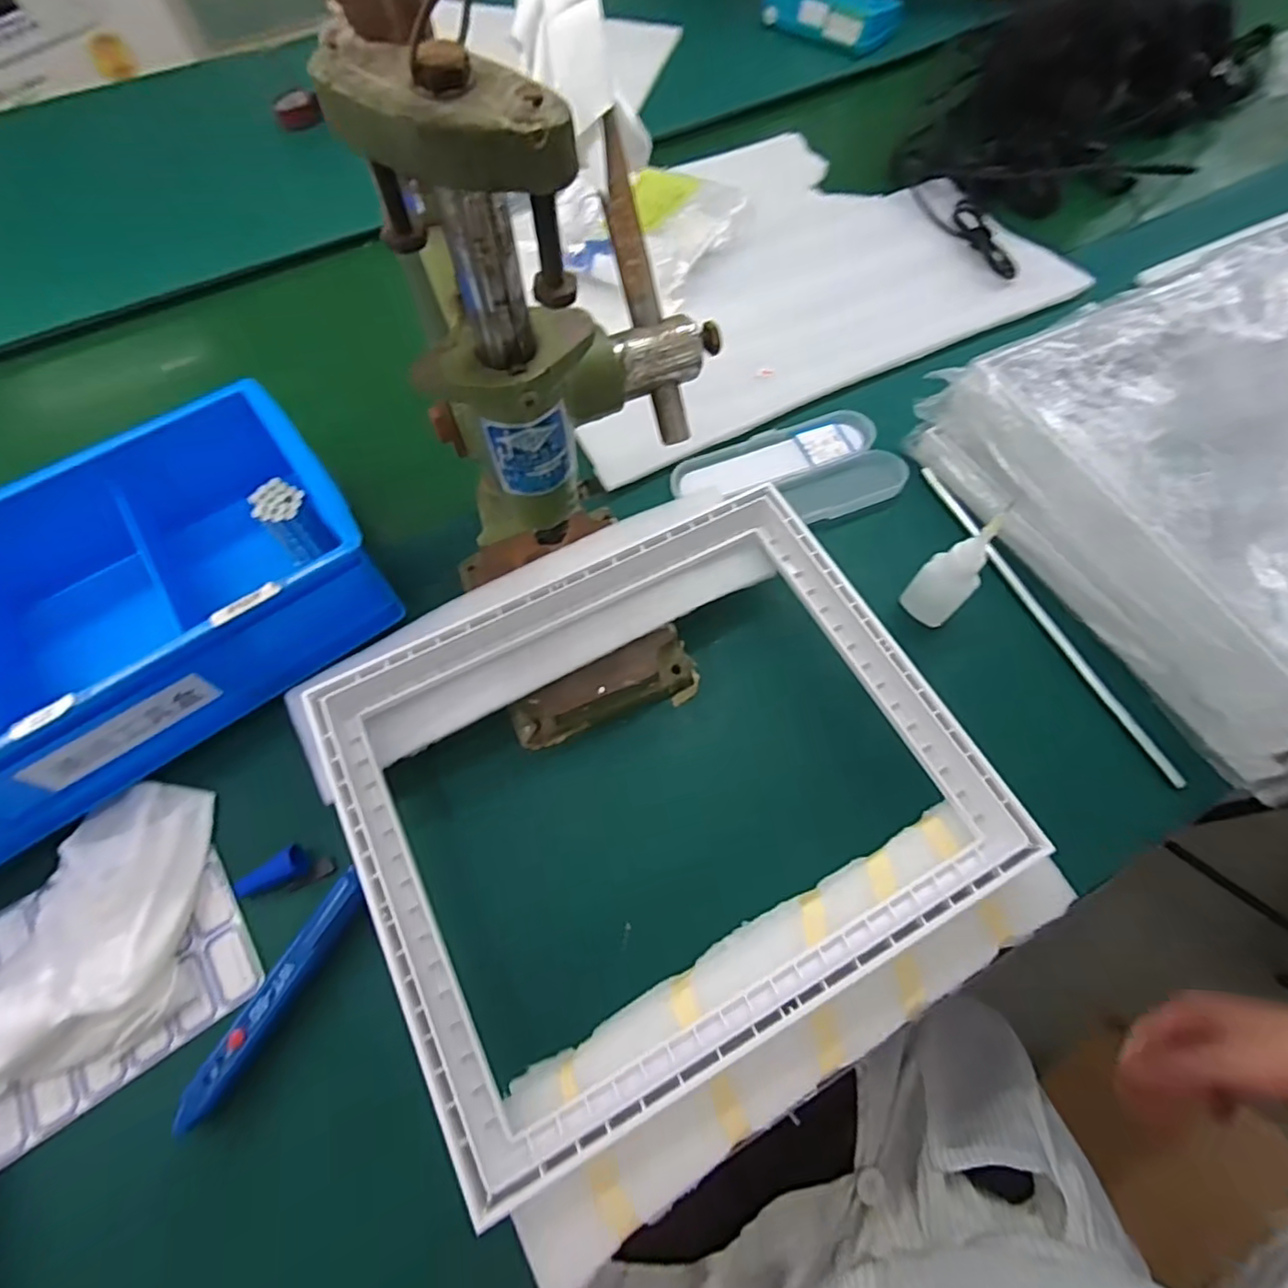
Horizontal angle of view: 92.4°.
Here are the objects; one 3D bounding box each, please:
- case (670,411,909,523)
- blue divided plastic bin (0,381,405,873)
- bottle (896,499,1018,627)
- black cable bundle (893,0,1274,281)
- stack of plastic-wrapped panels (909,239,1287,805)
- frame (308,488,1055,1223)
[{"bbox_3d":[0.115,-0.135,0.498,0.173,0.015,0.094,-19,68,-7],"label":"case"},{"bbox_3d":[-0.363,-0.017,0.394,0.353,0.083,0.206,-36,71,-13],"label":"blue divided plastic bin"},{"bbox_3d":[0.205,-0.046,0.407,0.034,0.104,0.027,40,73,16],"label":"bottle"},{"bbox_3d":[0.465,-0.578,0.620,0.452,0.172,0.249,-31,70,-11],"label":"black cable bundle"},{"bbox_3d":[0.423,-0.117,0.448,0.288,0.100,0.339,-30,69,-11],"label":"stack of plastic-wrapped panels"},{"bbox_3d":[0.010,0.072,0.349,0.322,0.031,0.274,-26,69,-10],"label":"frame"}]

